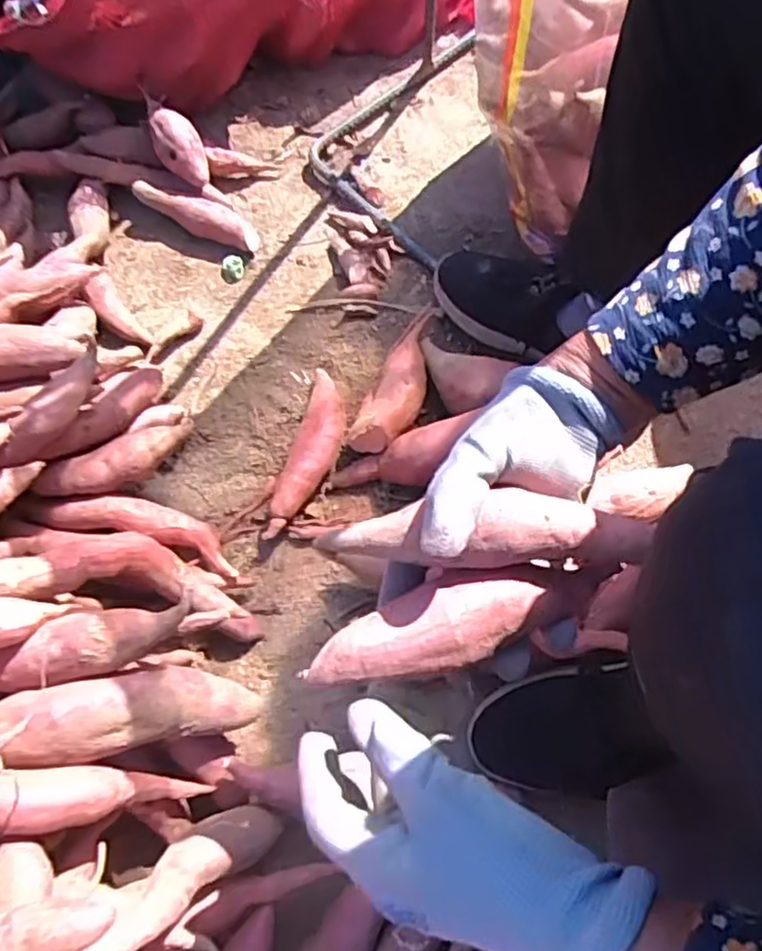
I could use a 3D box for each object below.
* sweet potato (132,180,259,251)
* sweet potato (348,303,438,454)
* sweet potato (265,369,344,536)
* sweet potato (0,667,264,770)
[{"bbox_3d":[-0.200,-0.284,0.753,0.145,0.029,0.037,20,72,8],"label":"sweet potato"},{"bbox_3d":[0.019,-0.089,0.654,0.055,0.066,0.163,18,72,8],"label":"sweet potato"},{"bbox_3d":[-0.060,-0.022,0.632,0.044,0.044,0.171,12,71,5],"label":"sweet potato"},{"bbox_3d":[-0.176,0.158,0.458,0.192,0.053,0.052,-2,69,-18],"label":"sweet potato"}]

